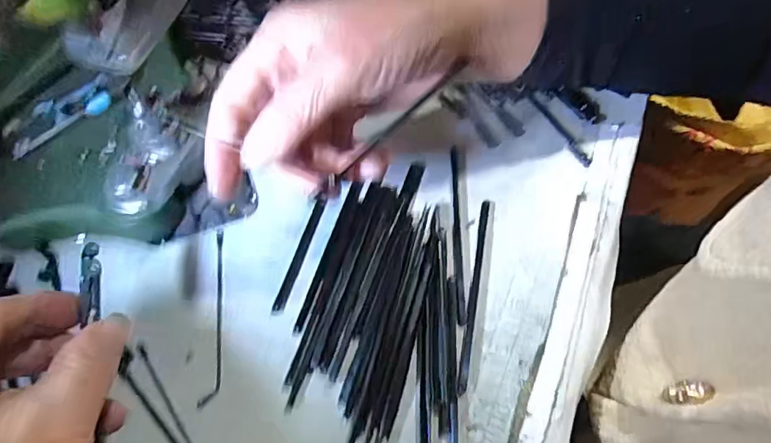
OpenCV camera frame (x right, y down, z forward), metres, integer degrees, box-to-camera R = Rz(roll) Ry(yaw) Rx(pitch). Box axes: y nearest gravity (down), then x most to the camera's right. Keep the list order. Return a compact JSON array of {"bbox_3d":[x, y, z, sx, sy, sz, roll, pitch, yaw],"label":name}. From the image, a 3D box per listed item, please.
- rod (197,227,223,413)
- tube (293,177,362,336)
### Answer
[{"bbox_3d":[-0.082,0.045,0.247,0.009,0.006,0.086,-2,63,-1],"label":"rod"},{"bbox_3d":[-0.029,0.017,0.254,0.006,0.005,0.080,18,65,9],"label":"tube"}]

